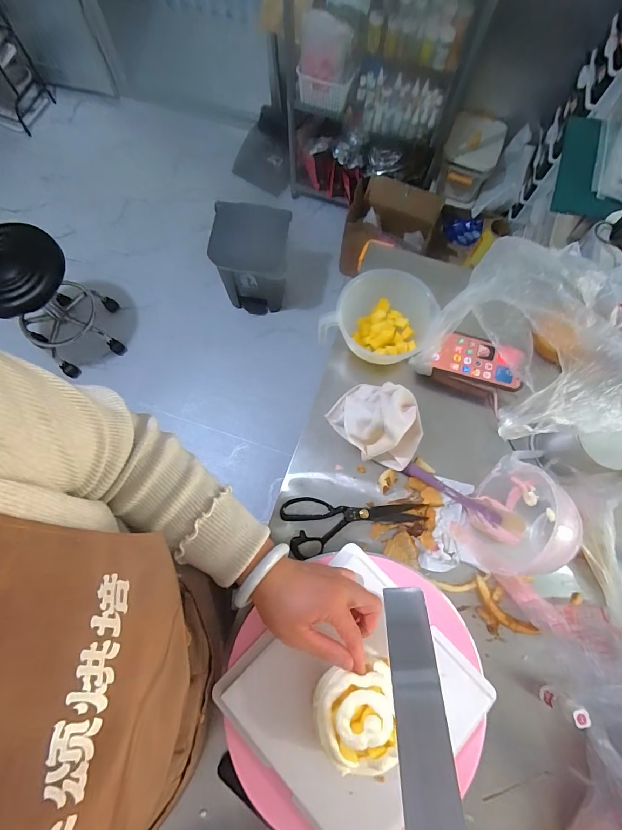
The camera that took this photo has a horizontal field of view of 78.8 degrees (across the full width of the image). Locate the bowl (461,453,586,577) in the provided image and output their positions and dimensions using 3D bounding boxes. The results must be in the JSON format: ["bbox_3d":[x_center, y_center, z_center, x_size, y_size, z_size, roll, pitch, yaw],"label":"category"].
[{"bbox_3d":[0.296,0.139,0.545,0.129,0.125,0.161,-8,74,-3],"label":"bowl"}]

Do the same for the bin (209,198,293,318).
[{"bbox_3d":[-0.204,-0.562,1.379,0.257,0.367,0.233,10,74,2],"label":"bin"}]

